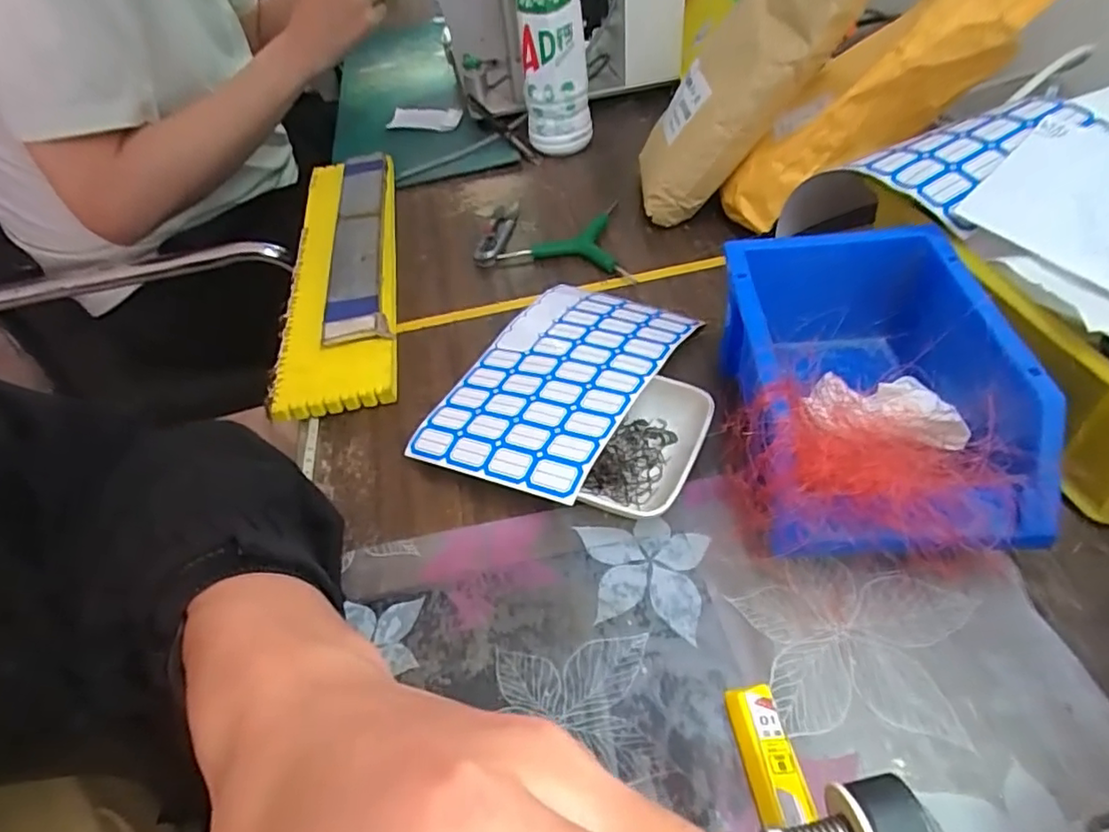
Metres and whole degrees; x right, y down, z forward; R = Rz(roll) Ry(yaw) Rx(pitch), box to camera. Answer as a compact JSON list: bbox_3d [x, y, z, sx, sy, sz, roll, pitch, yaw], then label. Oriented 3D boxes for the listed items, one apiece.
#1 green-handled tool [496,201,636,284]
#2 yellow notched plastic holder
[{"bbox_3d":[0.026,-0.159,0.528,0.113,0.010,0.104,12,51,18],"label":"green-handled tool"},{"bbox_3d":[-0.178,-0.133,0.520,0.084,0.027,0.340,-12,48,-3],"label":"yellow notched plastic holder"}]

